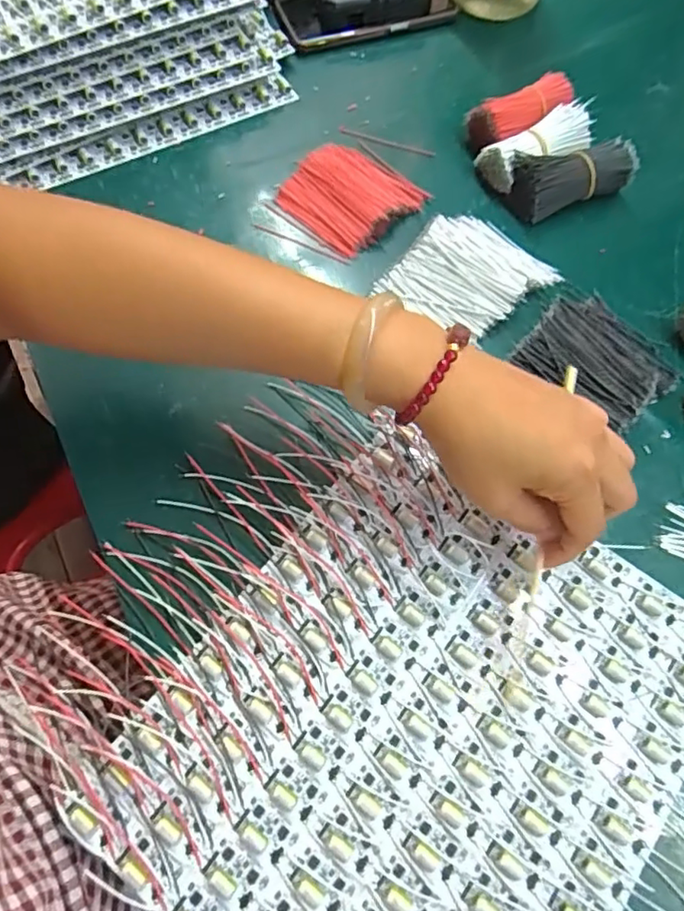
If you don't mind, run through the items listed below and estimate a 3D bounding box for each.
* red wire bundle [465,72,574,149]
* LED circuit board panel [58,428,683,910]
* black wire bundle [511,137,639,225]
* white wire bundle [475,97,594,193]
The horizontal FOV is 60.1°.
[{"bbox_3d":[0.149,-0.281,0.487,0.091,0.034,0.039,-26,70,-12],"label":"red wire bundle"},{"bbox_3d":[0.042,0.144,0.311,0.238,0.011,0.276,35,71,13],"label":"LED circuit board panel"},{"bbox_3d":[0.178,-0.219,0.460,0.094,0.035,0.042,-19,68,-10],"label":"black wire bundle"},{"bbox_3d":[0.157,-0.246,0.469,0.089,0.034,0.039,-25,70,-11],"label":"white wire bundle"}]

